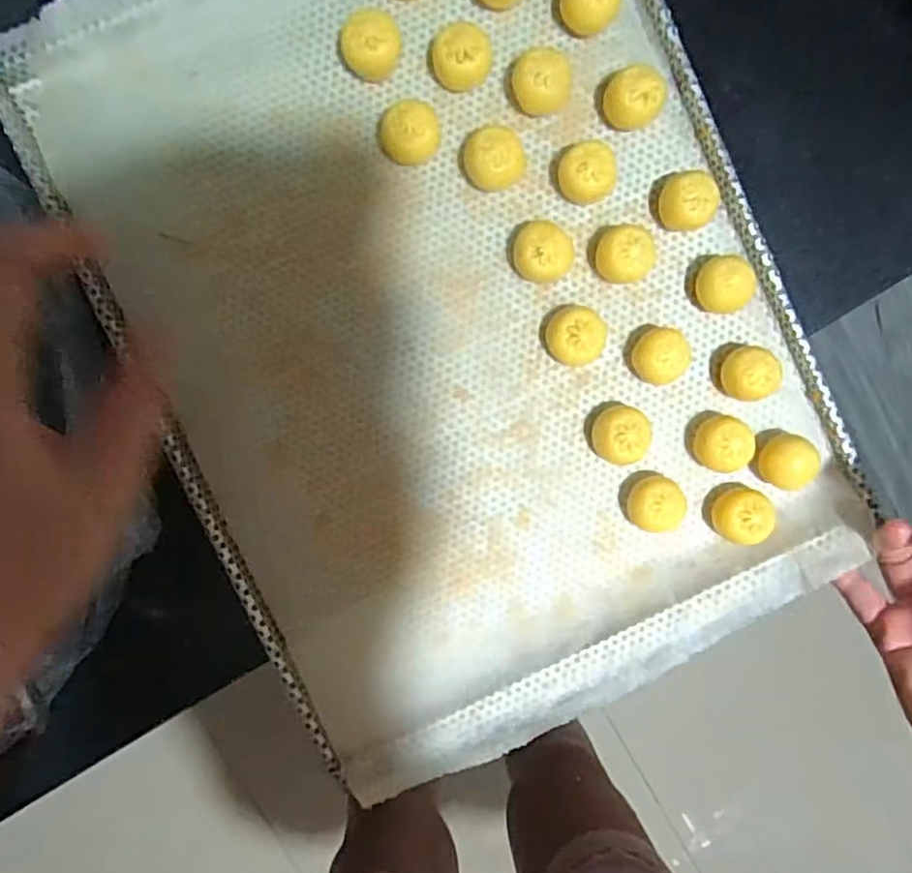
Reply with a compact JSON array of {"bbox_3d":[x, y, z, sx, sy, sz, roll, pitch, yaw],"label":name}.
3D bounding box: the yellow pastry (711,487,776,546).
[{"bbox_3d":[0.144,0.040,0.333,0.024,0.023,0.027,7,94,-5],"label":"yellow pastry"}]

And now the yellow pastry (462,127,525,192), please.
[{"bbox_3d":[0.018,-0.131,0.318,0.028,0.025,0.027,0,94,-5],"label":"yellow pastry"}]

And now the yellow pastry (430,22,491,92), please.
[{"bbox_3d":[0.002,-0.180,0.315,0.025,0.022,0.026,-10,95,-4],"label":"yellow pastry"}]

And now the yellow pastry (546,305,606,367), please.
[{"bbox_3d":[0.058,-0.049,0.324,0.026,0.023,0.027,0,94,-5],"label":"yellow pastry"}]

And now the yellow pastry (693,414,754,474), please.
[{"bbox_3d":[0.134,0.004,0.331,0.023,0.024,0.026,-8,95,-4],"label":"yellow pastry"}]

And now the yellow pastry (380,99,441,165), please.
[{"bbox_3d":[-0.022,-0.143,0.313,0.025,0.026,0.023,0,94,-5],"label":"yellow pastry"}]

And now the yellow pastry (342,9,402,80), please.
[{"bbox_3d":[-0.040,-0.181,0.310,0.027,0.024,0.025,2,94,-5],"label":"yellow pastry"}]

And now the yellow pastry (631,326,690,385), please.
[{"bbox_3d":[0.100,-0.039,0.328,0.024,0.023,0.027,-6,95,-4],"label":"yellow pastry"}]

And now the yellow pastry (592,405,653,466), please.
[{"bbox_3d":[0.081,-0.001,0.327,0.024,0.024,0.028,3,94,-5],"label":"yellow pastry"}]

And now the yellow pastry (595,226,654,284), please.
[{"bbox_3d":[0.082,-0.088,0.323,0.023,0.026,0.027,-38,96,-1],"label":"yellow pastry"}]

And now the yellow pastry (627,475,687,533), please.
[{"bbox_3d":[0.099,0.033,0.330,0.024,0.025,0.026,0,94,-5],"label":"yellow pastry"}]

